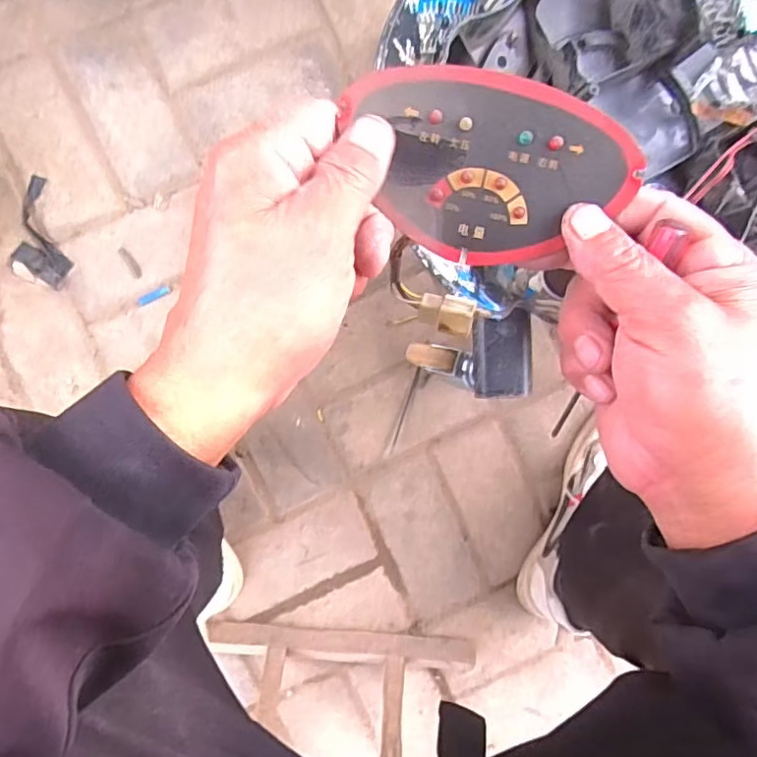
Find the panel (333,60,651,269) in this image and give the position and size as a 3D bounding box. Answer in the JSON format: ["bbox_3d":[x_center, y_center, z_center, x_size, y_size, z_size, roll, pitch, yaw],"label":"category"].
[{"bbox_3d":[0.045,-0.088,0.254,0.122,0.006,0.074,15,108,-5],"label":"panel"}]

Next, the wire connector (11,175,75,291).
[{"bbox_3d":[-0.377,-0.166,0.677,0.066,0.005,0.118,14,91,-4],"label":"wire connector"}]

